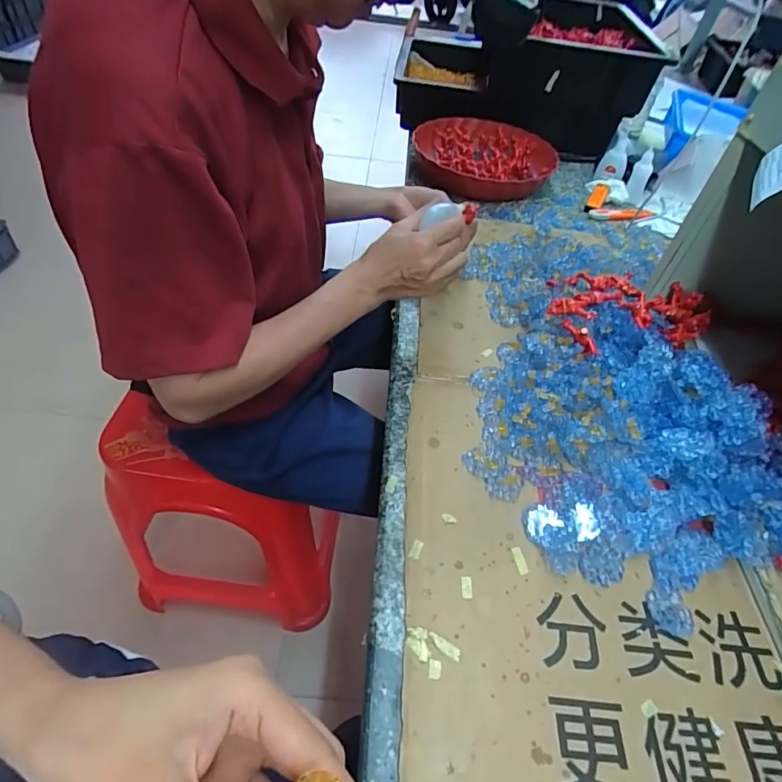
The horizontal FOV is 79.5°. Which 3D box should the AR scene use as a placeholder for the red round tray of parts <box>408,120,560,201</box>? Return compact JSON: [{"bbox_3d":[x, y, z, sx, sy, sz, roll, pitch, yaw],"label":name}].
[{"bbox_3d":[0.157,-0.392,0.799,0.229,0.049,0.210,3,49,-4],"label":"red round tray of parts"}]

